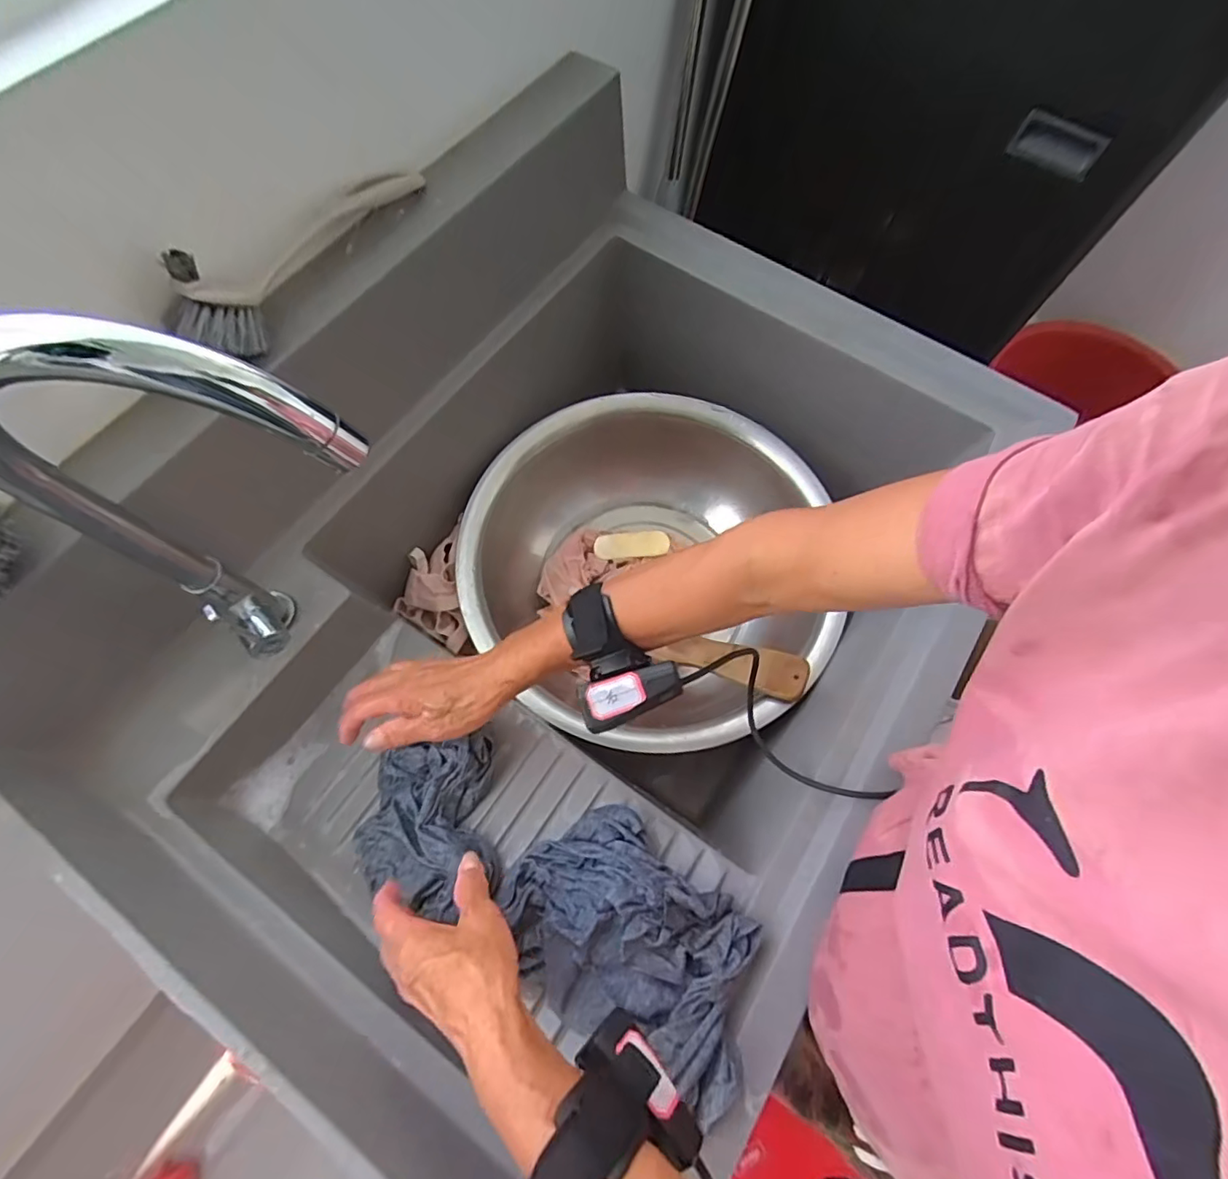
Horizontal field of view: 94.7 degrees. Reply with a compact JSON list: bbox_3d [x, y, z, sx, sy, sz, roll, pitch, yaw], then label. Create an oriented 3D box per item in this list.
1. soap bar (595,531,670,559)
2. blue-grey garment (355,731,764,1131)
[{"bbox_3d":[0.022,-0.055,0.696,0.091,0.017,0.030,-4,96,-6],"label":"soap bar"},{"bbox_3d":[-0.054,0.210,0.417,0.323,0.036,0.124,20,68,21],"label":"blue-grey garment"}]

